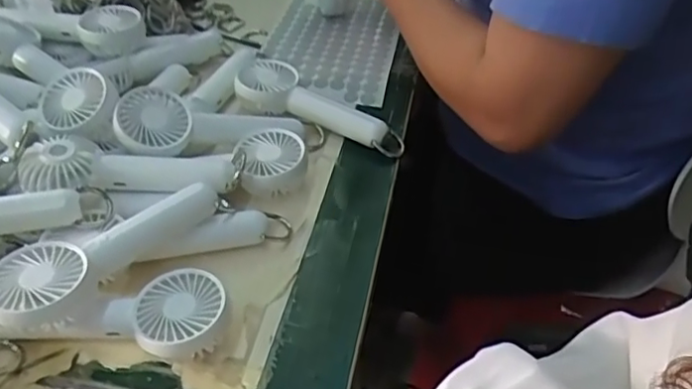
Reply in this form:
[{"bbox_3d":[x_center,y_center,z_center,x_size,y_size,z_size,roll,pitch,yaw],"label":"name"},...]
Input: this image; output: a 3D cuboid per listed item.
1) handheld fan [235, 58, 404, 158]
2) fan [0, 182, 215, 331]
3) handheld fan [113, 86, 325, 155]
[{"bbox_3d":[-0.022,-0.081,0.526,0.155,0.035,0.051,16,47,18],"label":"handheld fan"},{"bbox_3d":[-0.149,0.038,0.378,0.056,0.037,0.146,26,38,26],"label":"fan"},{"bbox_3d":[-0.095,-0.055,0.477,0.165,0.027,0.047,1,41,-21],"label":"handheld fan"}]

